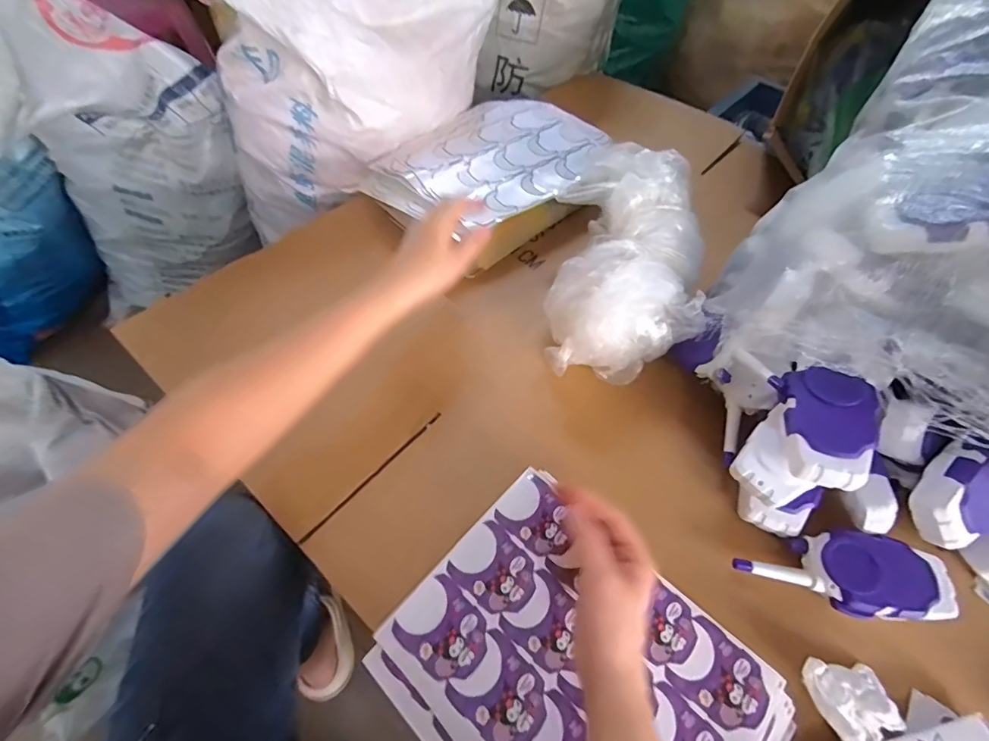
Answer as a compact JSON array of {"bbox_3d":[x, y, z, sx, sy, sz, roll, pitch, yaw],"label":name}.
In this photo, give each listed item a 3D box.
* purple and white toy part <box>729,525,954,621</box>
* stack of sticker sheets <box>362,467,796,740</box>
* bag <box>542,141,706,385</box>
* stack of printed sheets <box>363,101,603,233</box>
[{"bbox_3d":[0.294,0.170,0.383,0.160,0.037,0.064,6,57,0],"label":"purple and white toy part"},{"bbox_3d":[0.062,0.237,0.353,0.267,0.011,0.214,39,63,19],"label":"stack of sticker sheets"},{"bbox_3d":[0.144,-0.122,0.505,0.163,0.125,0.242,3,57,-3],"label":"bag"},{"bbox_3d":[0.002,-0.300,0.645,0.217,0.033,0.313,37,62,18],"label":"stack of printed sheets"}]

